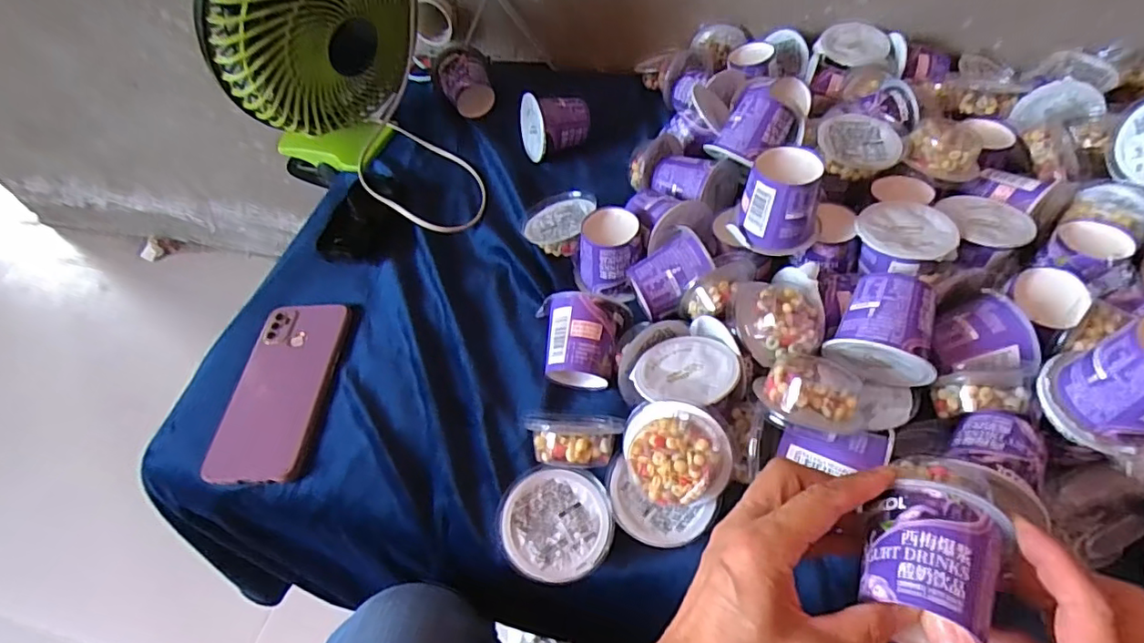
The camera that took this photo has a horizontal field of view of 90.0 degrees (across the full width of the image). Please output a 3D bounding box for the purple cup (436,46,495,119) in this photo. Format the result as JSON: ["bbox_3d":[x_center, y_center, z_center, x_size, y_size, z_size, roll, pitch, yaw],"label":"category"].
[{"bbox_3d":[-0.127,-0.283,0.678,0.063,0.054,0.072,-14,54,-8],"label":"purple cup"}]

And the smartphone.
[{"bbox_3d":[-0.237,0.053,0.470,0.079,0.014,0.159,4,53,1],"label":"smartphone"}]

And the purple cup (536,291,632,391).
[{"bbox_3d":[0.011,0.019,0.436,0.070,0.053,0.066,-2,54,1],"label":"purple cup"}]

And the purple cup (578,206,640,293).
[{"bbox_3d":[0.035,-0.057,0.496,0.055,0.052,0.069,3,54,5],"label":"purple cup"}]

